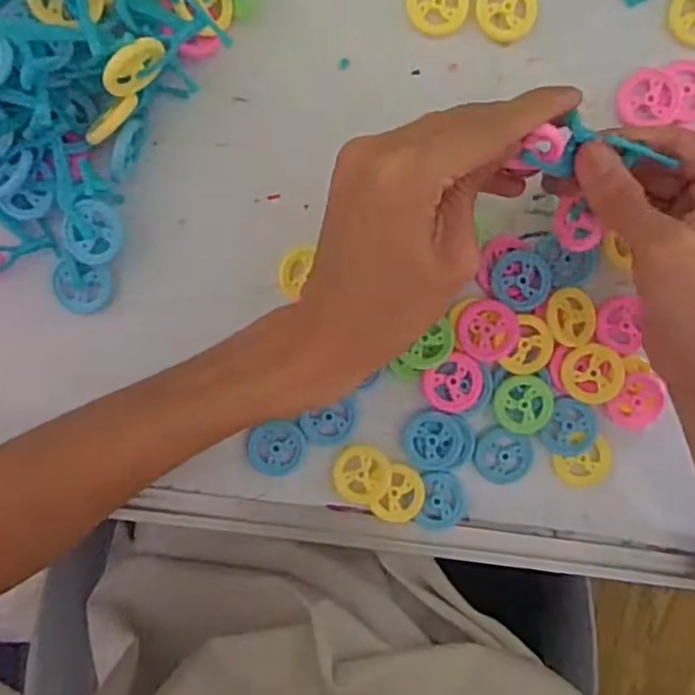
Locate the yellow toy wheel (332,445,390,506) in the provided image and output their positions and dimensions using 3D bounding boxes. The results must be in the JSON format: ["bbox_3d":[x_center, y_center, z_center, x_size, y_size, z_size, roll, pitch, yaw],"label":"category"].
[{"bbox_3d":[0.007,0.065,0.346,0.028,0.005,0.029,0,96,-2],"label":"yellow toy wheel"}]

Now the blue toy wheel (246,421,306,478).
[{"bbox_3d":[-0.036,0.052,0.345,0.027,0.004,0.027,12,95,-3],"label":"blue toy wheel"}]

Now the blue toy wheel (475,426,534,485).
[{"bbox_3d":[0.080,0.056,0.350,0.029,0.006,0.027,0,96,-2],"label":"blue toy wheel"}]

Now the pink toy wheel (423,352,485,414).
[{"bbox_3d":[0.054,0.018,0.341,0.030,0.004,0.030,0,96,-2],"label":"pink toy wheel"}]

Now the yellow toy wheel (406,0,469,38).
[{"bbox_3d":[0.044,-0.167,0.328,0.029,0.004,0.031,0,96,-2],"label":"yellow toy wheel"}]

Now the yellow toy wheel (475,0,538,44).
[{"bbox_3d":[0.078,-0.165,0.329,0.031,0.004,0.030,0,96,-2],"label":"yellow toy wheel"}]

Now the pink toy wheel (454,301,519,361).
[{"bbox_3d":[0.070,-0.008,0.336,0.030,0.004,0.030,4,96,-2],"label":"pink toy wheel"}]

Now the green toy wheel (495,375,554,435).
[{"bbox_3d":[0.089,0.029,0.343,0.030,0.004,0.029,0,96,-2],"label":"green toy wheel"}]

